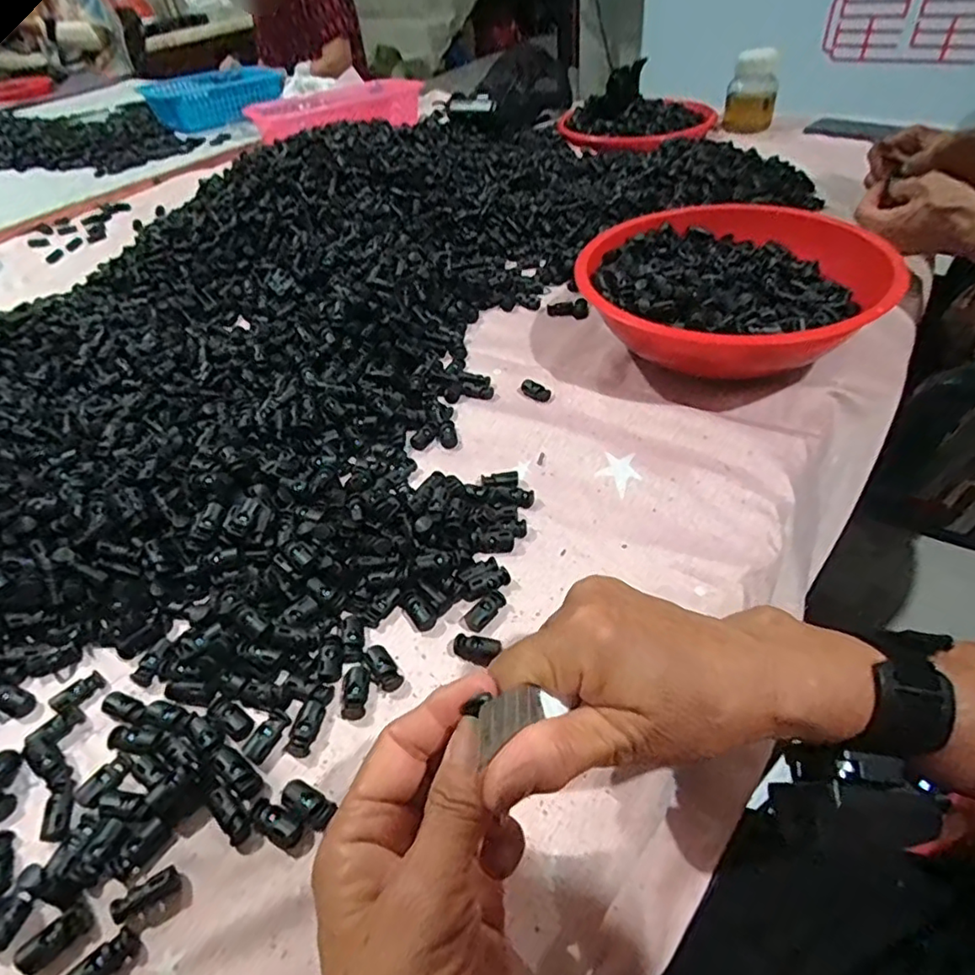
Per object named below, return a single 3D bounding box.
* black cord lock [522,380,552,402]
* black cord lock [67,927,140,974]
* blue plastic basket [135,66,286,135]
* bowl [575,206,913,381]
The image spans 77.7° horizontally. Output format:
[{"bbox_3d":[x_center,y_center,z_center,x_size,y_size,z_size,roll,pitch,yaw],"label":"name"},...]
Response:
[{"bbox_3d":[0.043,-0.085,0.527,0.015,0.006,0.030,-36,52,-27],"label":"black cord lock"},{"bbox_3d":[-0.164,0.202,0.256,0.012,0.008,0.028,32,56,32],"label":"black cord lock"},{"bbox_3d":[-0.575,-0.848,1.308,0.298,0.063,0.330,-25,48,-18],"label":"blue plastic basket"},{"bbox_3d":[0.205,-0.164,0.531,0.236,0.081,0.233,-3,45,3],"label":"bowl"}]

